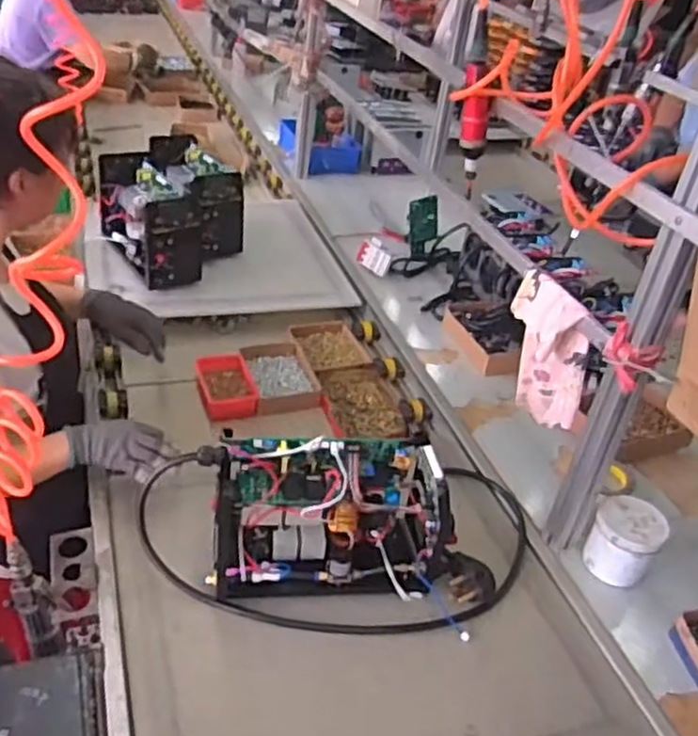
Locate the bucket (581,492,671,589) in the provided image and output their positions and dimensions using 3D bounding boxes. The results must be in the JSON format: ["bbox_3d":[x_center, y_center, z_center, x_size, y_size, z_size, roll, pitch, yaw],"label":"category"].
[{"bbox_3d":[0.394,0.253,1.067,0.092,0.102,0.095,6,35,-4],"label":"bucket"}]

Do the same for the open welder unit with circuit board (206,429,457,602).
[{"bbox_3d":[-0.023,0.201,0.980,0.289,0.202,0.127,2,36,-10],"label":"open welder unit with circuit board"}]

